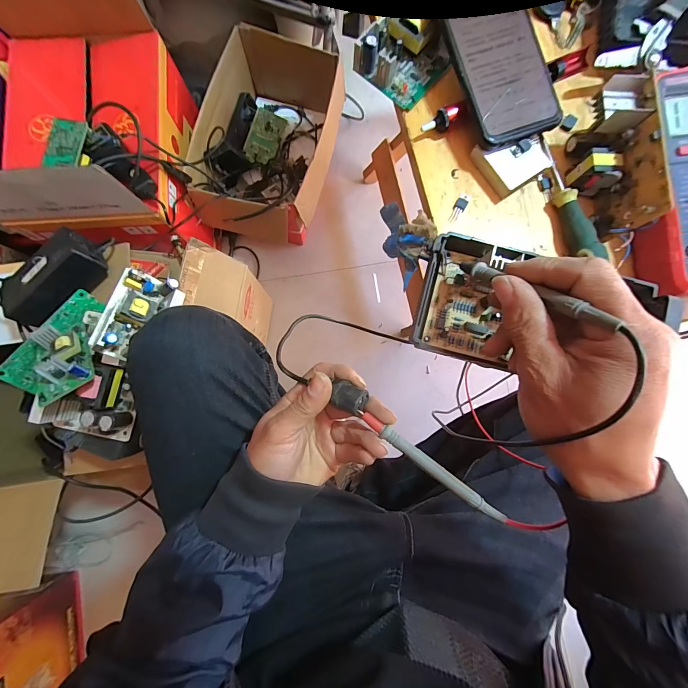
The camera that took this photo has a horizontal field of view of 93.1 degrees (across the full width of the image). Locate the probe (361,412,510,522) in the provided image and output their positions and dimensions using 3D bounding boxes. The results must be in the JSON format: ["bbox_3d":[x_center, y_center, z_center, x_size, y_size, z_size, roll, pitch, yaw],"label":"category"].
[{"bbox_3d":[0.066,0.094,0.253,0.127,0.007,0.010,35,84,12],"label":"probe"}]

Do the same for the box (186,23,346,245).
[{"bbox_3d":[-0.165,-0.490,0.803,0.276,0.203,0.467,16,83,1],"label":"box"}]

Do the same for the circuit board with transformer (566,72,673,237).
[{"bbox_3d":[0.226,-0.154,0.275,0.036,0.056,0.111,-2,83,-1],"label":"circuit board with transformer"}]

